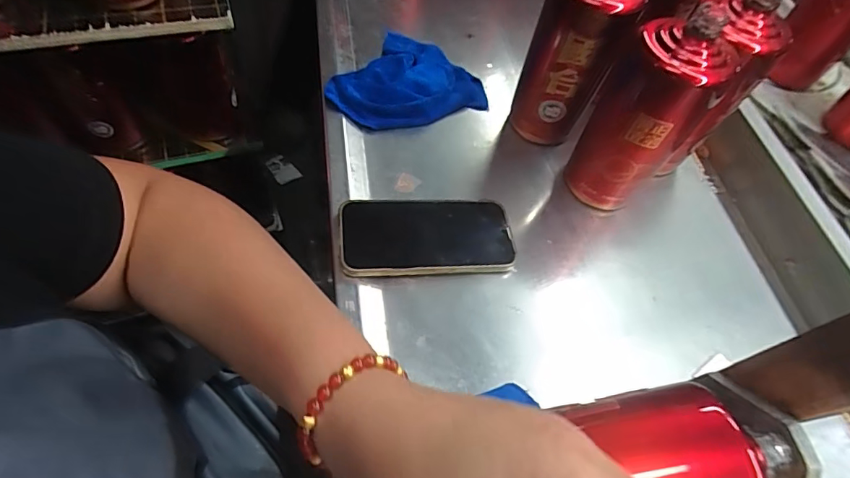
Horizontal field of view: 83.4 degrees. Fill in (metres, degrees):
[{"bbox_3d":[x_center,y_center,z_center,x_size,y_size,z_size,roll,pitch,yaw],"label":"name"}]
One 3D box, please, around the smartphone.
[{"bbox_3d":[0.002,-0.003,0.446,0.158,0.017,0.080,-1,54,-10],"label":"smartphone"}]

